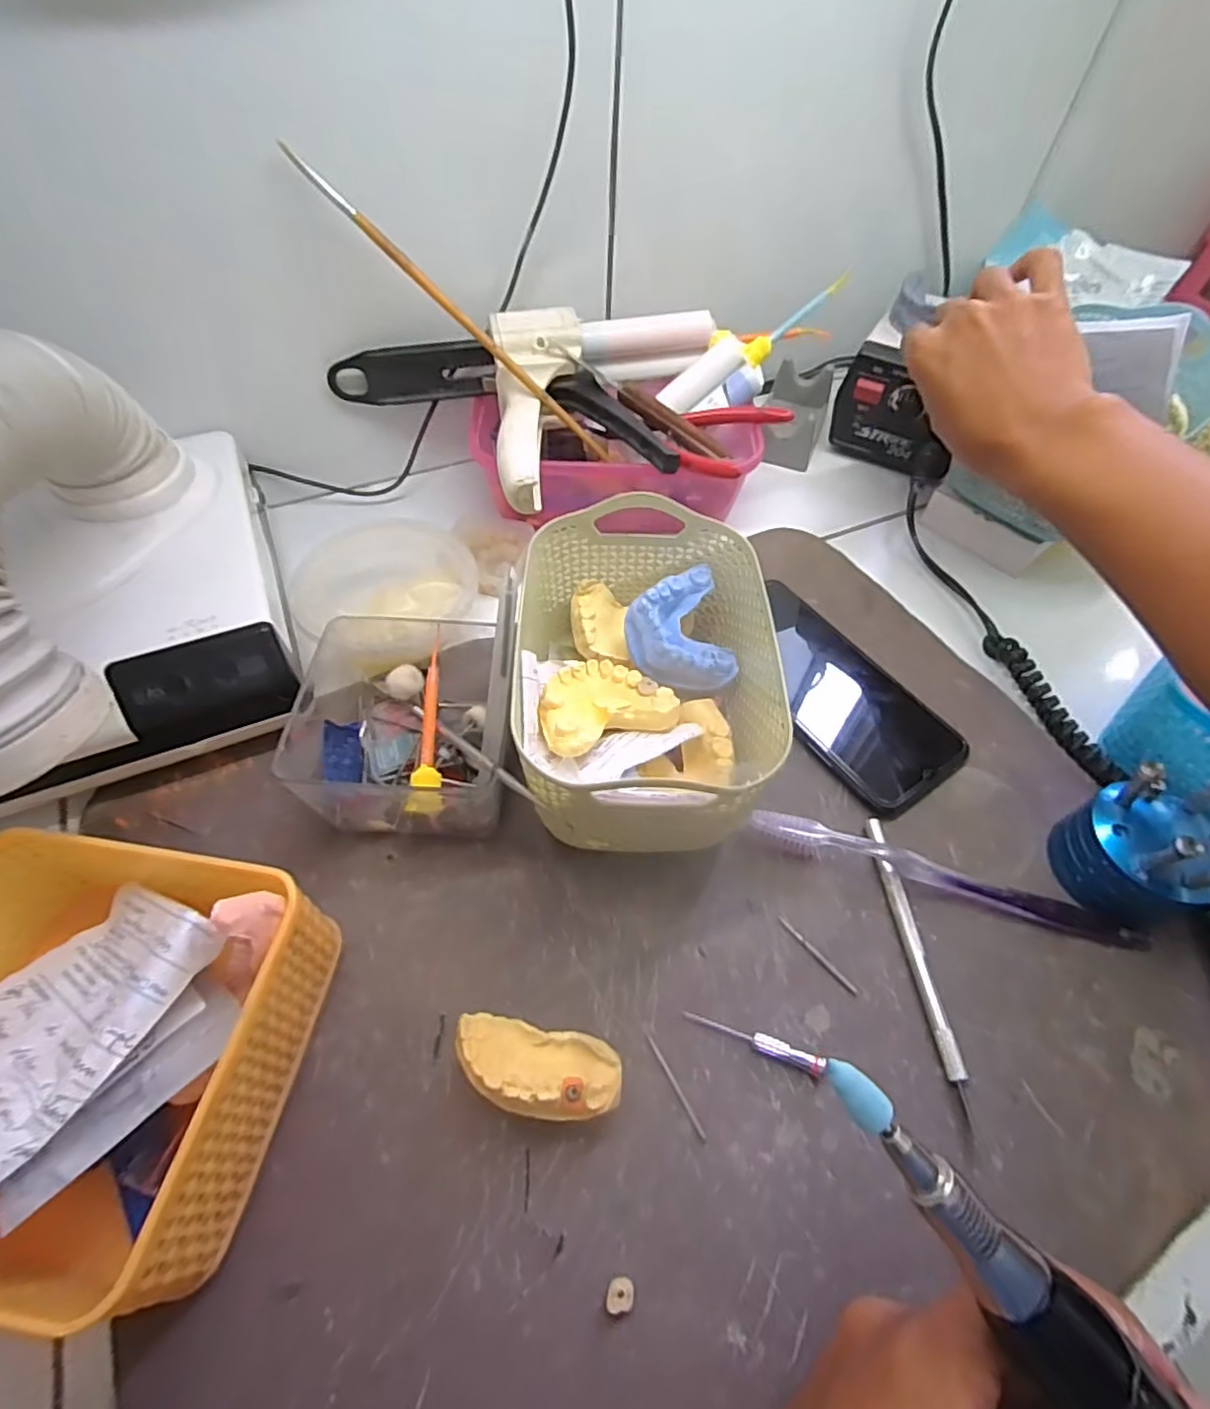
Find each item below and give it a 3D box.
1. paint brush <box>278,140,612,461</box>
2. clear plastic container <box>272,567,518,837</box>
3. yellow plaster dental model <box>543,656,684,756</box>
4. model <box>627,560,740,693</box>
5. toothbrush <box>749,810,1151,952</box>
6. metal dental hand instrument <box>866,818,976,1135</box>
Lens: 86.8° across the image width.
[{"bbox_3d":[-0.078,-0.218,0.367,0.220,0.007,0.010,36,56,-28],"label":"paint brush"},{"bbox_3d":[-0.104,0.005,0.321,0.118,0.058,0.105,1,54,-2],"label":"clear plastic container"},{"bbox_3d":[-0.001,-0.004,0.314,0.068,0.024,0.053,-20,58,-16],"label":"yellow plaster dental model"},{"bbox_3d":[0.039,-0.040,0.346,0.053,0.033,0.064,-8,56,-8],"label":"model"},{"bbox_3d":[0.164,0.083,0.310,0.188,0.013,0.015,14,55,8],"label":"toothbrush"},{"bbox_3d":[0.142,0.113,0.290,0.008,0.011,0.129,-2,55,-4],"label":"metal dental hand instrument"}]

